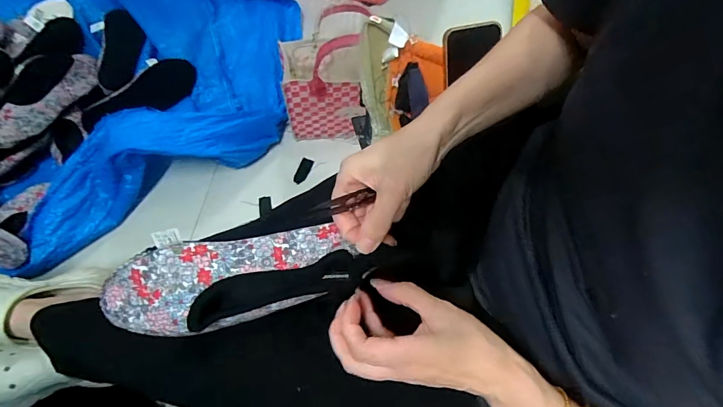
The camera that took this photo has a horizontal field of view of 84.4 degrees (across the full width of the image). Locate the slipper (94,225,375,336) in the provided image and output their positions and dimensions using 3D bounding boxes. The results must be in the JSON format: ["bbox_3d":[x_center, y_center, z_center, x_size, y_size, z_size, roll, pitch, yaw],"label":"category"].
[{"bbox_3d":[-0.107,0.062,0.340,0.223,0.032,0.074,-10,71,-4],"label":"slipper"}]

